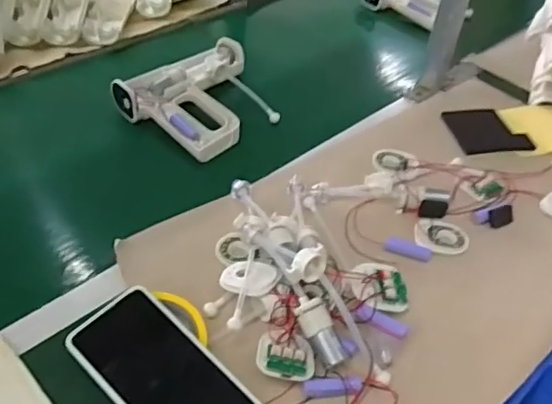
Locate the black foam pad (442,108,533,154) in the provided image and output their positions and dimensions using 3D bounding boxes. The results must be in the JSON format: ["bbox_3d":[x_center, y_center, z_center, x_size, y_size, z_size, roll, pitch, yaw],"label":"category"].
[{"bbox_3d":[0.294,-0.101,0.787,0.099,0.009,0.101,-5,45,-12],"label":"black foam pad"}]

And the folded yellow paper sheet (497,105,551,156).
[{"bbox_3d":[0.377,-0.109,0.791,0.101,0.021,0.102,-5,45,-12],"label":"folded yellow paper sheet"}]

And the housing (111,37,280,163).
[{"bbox_3d":[-0.094,-0.163,0.803,0.196,0.051,0.228,34,50,25],"label":"housing"}]

